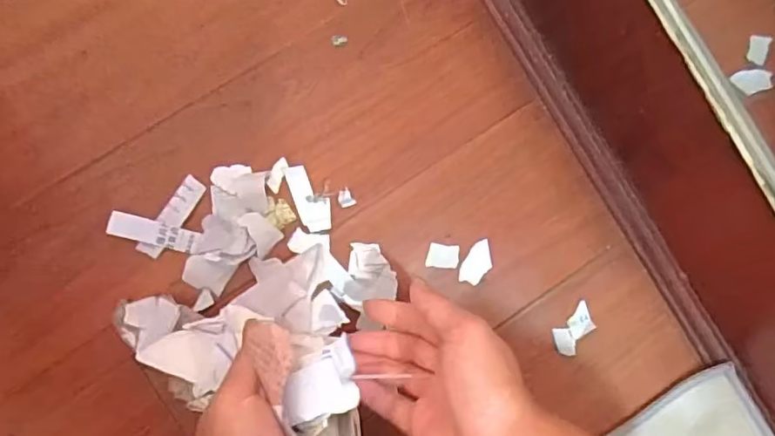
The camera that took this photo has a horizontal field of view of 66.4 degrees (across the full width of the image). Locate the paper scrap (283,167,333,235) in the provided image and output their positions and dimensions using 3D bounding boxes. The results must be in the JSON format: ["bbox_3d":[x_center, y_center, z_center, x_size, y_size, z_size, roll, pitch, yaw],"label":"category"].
[{"bbox_3d":[-0.056,-0.015,0.431,0.023,0.004,0.050,-19,89,-7],"label":"paper scrap"}]

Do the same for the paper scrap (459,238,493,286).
[{"bbox_3d":[0.068,0.034,0.444,0.020,0.004,0.034,27,84,-4],"label":"paper scrap"}]

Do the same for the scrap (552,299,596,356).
[{"bbox_3d":[0.143,0.086,0.450,0.038,0.004,0.024,-39,91,-7],"label":"scrap"}]

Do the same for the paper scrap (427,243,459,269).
[{"bbox_3d":[0.042,0.029,0.442,0.023,0.004,0.017,8,85,-6],"label":"paper scrap"}]

